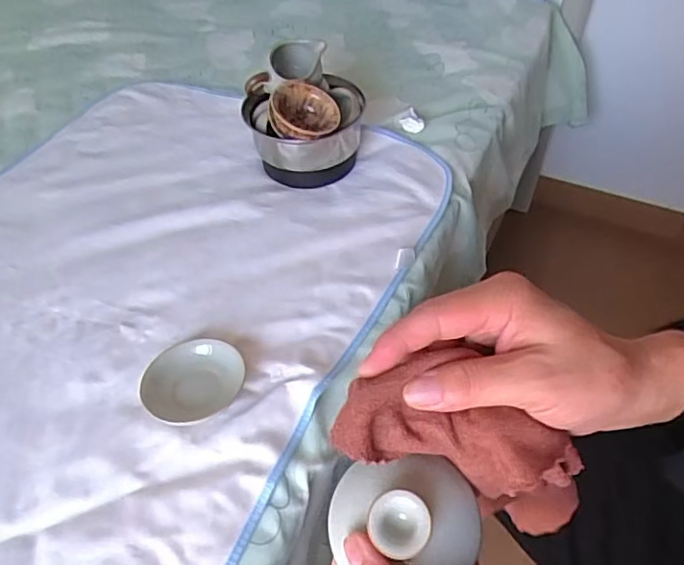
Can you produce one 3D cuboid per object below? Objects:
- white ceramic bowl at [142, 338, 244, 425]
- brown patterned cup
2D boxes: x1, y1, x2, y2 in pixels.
[{"bbox_3d":[-0.144,0.096,0.557,0.086,0.028,0.092,0,49,1],"label":"white ceramic bowl"},{"bbox_3d":[-0.055,-0.209,0.736,0.088,0.053,0.088,-16,75,-31],"label":"brown patterned cup"}]

